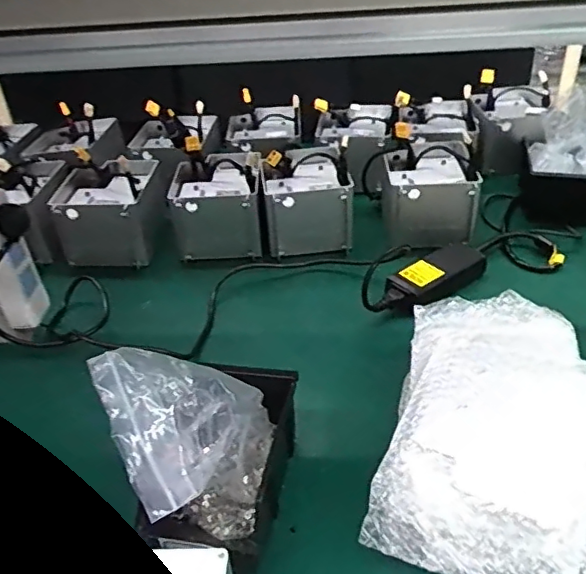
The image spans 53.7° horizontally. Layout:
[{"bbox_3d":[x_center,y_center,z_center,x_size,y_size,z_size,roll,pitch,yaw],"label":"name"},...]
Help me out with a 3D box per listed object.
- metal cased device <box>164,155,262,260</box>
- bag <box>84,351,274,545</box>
[{"bbox_3d":[-0.114,-0.119,0.889,0.127,0.114,0.130,-5,35,0],"label":"metal cased device"},{"bbox_3d":[-0.097,0.137,0.500,0.144,0.141,0.115,-1,35,6],"label":"bag"}]

